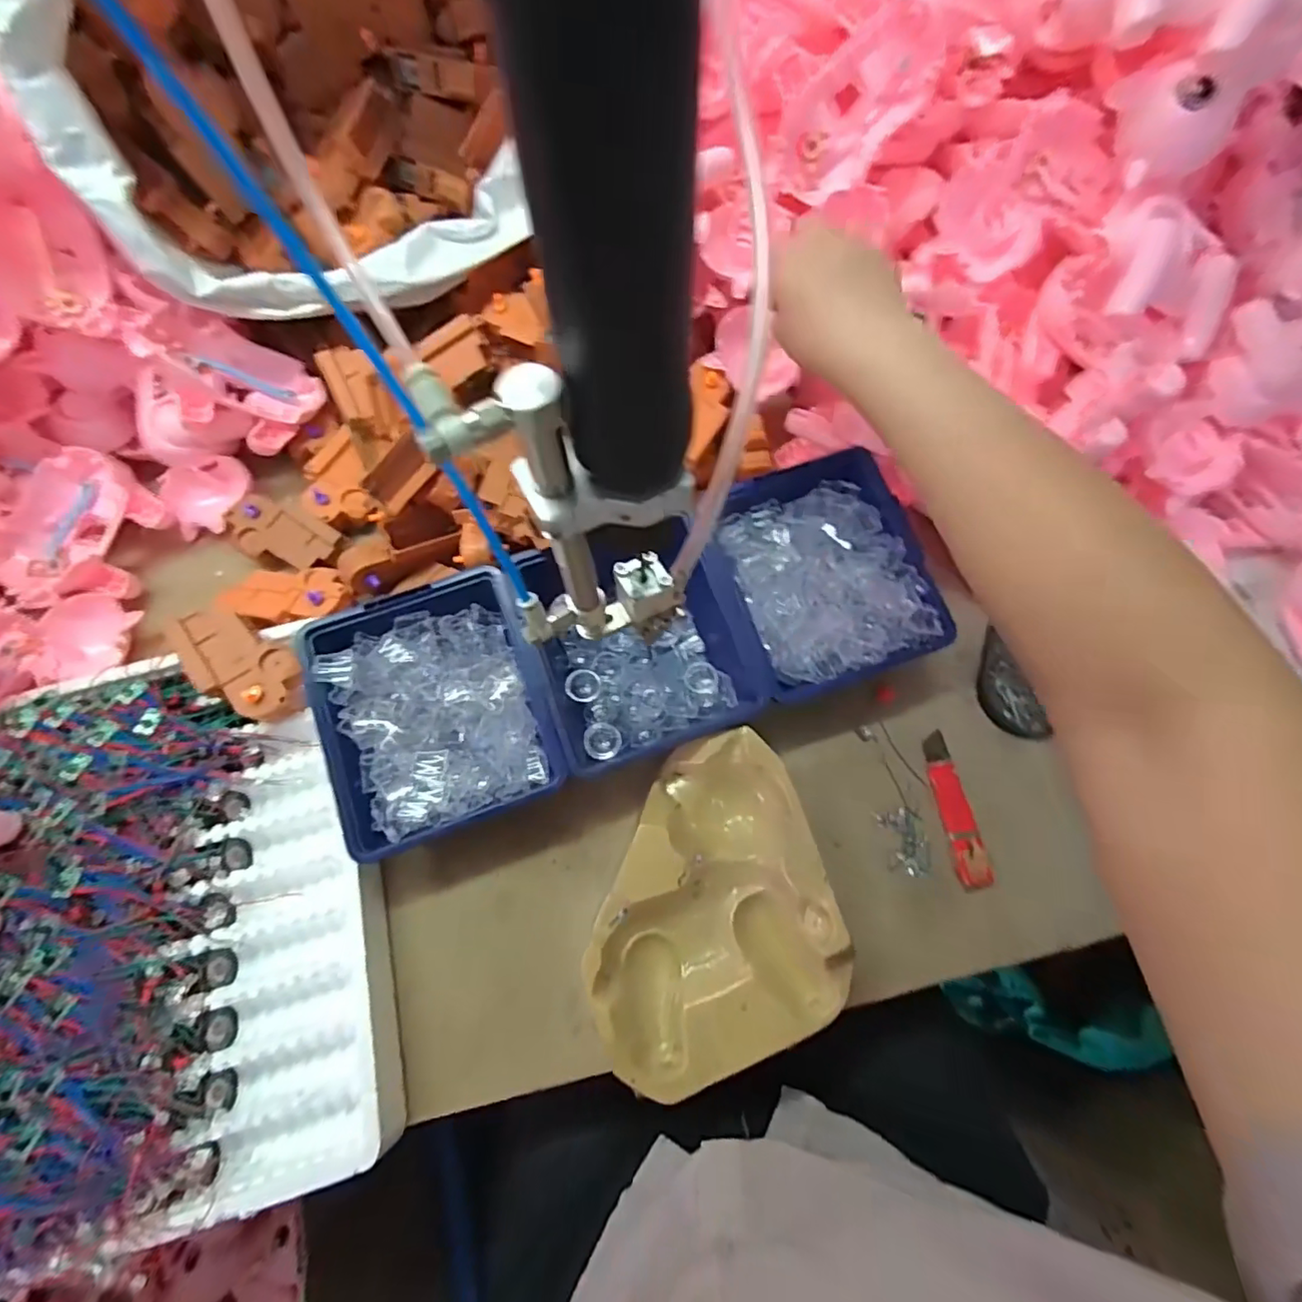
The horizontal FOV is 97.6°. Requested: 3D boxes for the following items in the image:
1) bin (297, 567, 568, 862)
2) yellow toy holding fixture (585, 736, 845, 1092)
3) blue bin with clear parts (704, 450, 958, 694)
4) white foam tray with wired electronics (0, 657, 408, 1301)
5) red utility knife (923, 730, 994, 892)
[{"bbox_3d":[-0.145,0.042,0.398,0.145,0.058,0.163,-19,71,-8],"label":"bin"},{"bbox_3d":[0.031,0.160,0.367,0.157,0.051,0.184,-16,71,-7],"label":"yellow toy holding fixture"},{"bbox_3d":[0.126,-0.054,0.439,0.143,0.061,0.168,-15,71,-6],"label":"blue bin with clear parts"},{"bbox_3d":[-0.309,0.163,0.358,0.259,0.060,0.335,-16,71,-6],"label":"white foam tray with wired electronics"},{"bbox_3d":[0.218,0.111,0.406,0.022,0.011,0.106,-4,70,-2],"label":"red utility knife"}]

